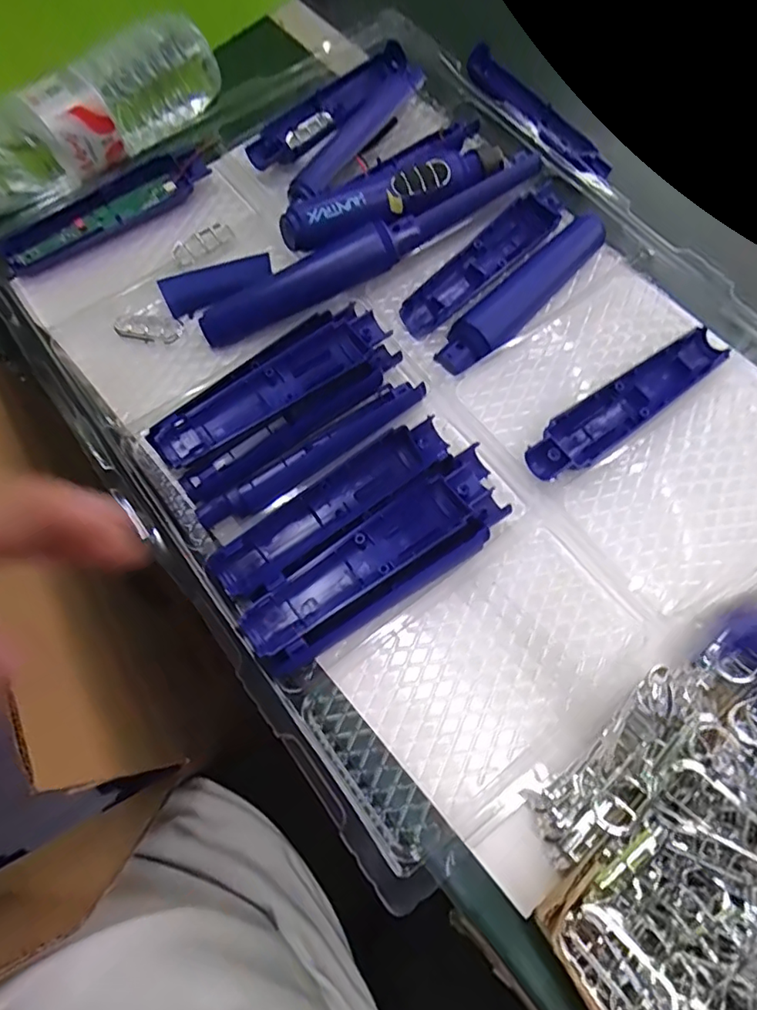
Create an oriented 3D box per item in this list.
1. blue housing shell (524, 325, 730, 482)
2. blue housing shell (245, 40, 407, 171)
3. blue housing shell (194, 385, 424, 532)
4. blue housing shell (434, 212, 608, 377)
[{"bbox_3d":[0.169,-0.068,0.384,0.165,0.019,0.038,-35,75,-9],"label":"blue housing shell"},{"bbox_3d":[-0.042,-0.338,0.480,0.173,0.015,0.042,-42,76,-11],"label":"blue housing shell"},{"bbox_3d":[-0.042,-0.034,0.369,0.164,0.018,0.026,-36,75,-9],"label":"blue housing shell"},{"bbox_3d":[0.109,-0.159,0.422,0.172,0.013,0.037,-42,76,-11],"label":"blue housing shell"}]

